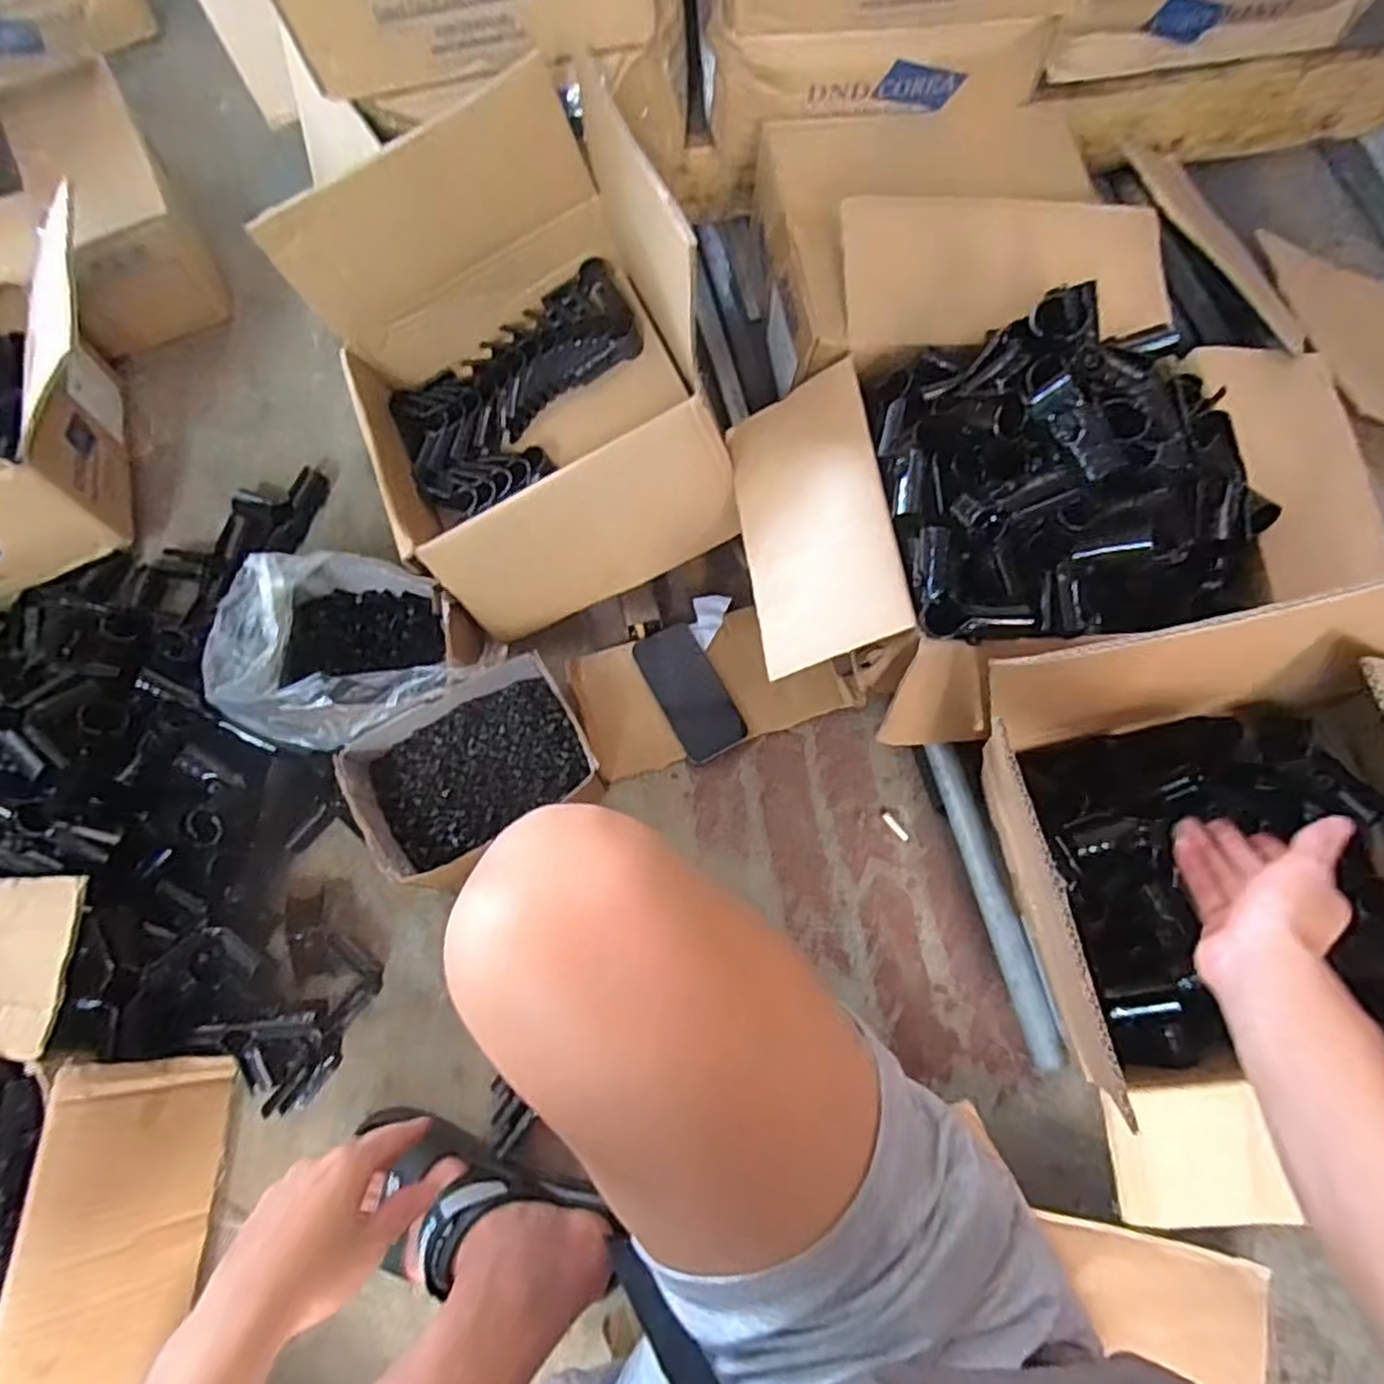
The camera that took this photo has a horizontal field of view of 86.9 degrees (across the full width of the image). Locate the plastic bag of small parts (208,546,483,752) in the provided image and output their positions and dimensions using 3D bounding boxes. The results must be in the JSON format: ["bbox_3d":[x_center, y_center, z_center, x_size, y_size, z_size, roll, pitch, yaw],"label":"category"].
[{"bbox_3d":[-0.340,-0.040,0.722,0.217,0.128,0.199,-17,75,-5],"label":"plastic bag of small parts"}]

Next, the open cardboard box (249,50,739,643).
[{"bbox_3d":[-0.166,-0.298,0.705,0.328,0.253,0.391,-23,73,-7],"label":"open cardboard box"}]

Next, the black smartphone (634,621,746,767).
[{"bbox_3d":[-0.003,-0.001,0.778,0.068,0.005,0.145,-28,76,-8],"label":"black smartphone"}]

